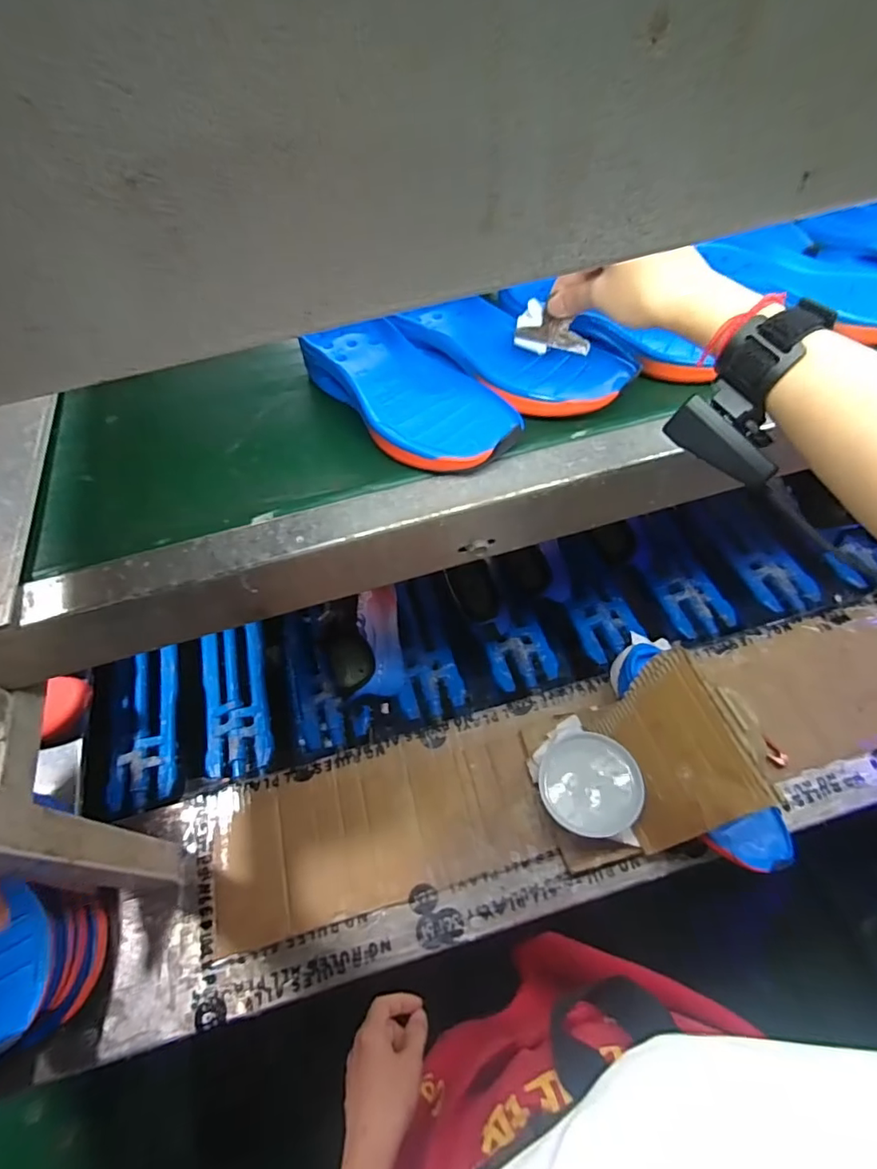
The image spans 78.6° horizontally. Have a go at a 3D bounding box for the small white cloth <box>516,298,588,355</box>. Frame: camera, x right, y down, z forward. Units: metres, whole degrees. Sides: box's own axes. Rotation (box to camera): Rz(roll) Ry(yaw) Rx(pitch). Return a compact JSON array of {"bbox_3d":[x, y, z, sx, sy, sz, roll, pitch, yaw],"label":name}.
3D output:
[{"bbox_3d":[0.094,-0.203,0.436,0.061,0.033,0.015,26,63,13],"label":"small white cloth"}]

